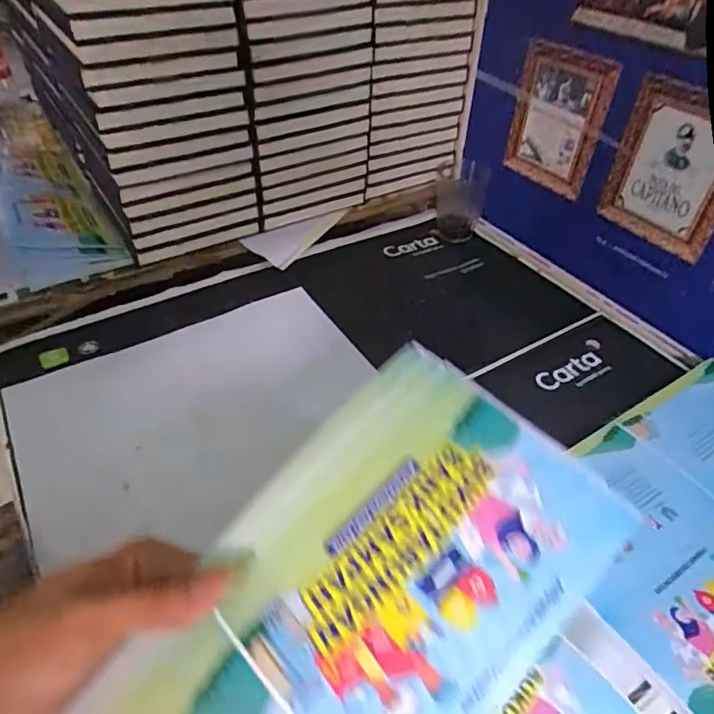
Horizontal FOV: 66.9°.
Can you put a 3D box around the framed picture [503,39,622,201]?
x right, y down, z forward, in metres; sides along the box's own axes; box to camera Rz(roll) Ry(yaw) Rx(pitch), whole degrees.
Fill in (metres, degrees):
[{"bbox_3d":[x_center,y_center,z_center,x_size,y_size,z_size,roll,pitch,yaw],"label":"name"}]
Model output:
[{"bbox_3d":[0.232,-0.283,0.643,0.025,0.141,0.127,-22,47,-22],"label":"framed picture"}]

